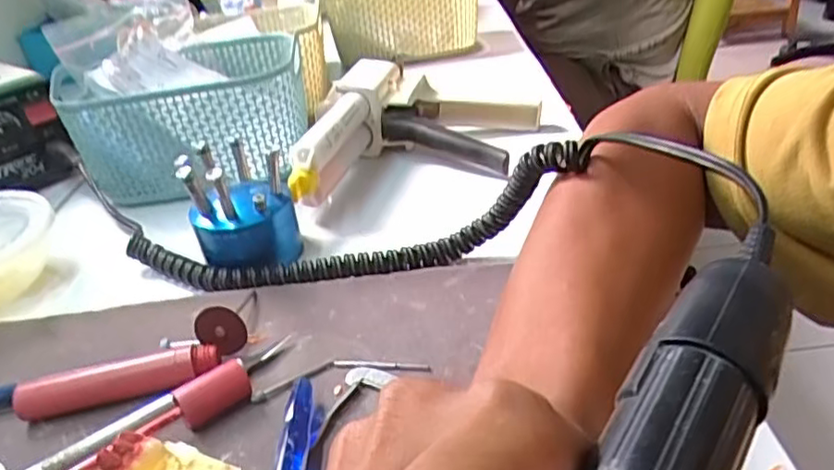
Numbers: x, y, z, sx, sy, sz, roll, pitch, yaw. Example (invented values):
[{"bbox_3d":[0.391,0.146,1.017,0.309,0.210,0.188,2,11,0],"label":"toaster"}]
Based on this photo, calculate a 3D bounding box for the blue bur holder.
[{"bbox_3d":[-0.101,-0.017,0.378,0.057,0.066,0.058,-14,32,-11],"label":"blue bur holder"}]

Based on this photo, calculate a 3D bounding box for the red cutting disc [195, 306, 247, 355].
[{"bbox_3d":[-0.094,0.046,0.314,0.024,0.024,0.006,2,32,15],"label":"red cutting disc"}]

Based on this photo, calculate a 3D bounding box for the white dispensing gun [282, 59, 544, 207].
[{"bbox_3d":[0.007,-0.080,0.475,0.158,0.056,0.186,-3,32,7],"label":"white dispensing gun"}]

